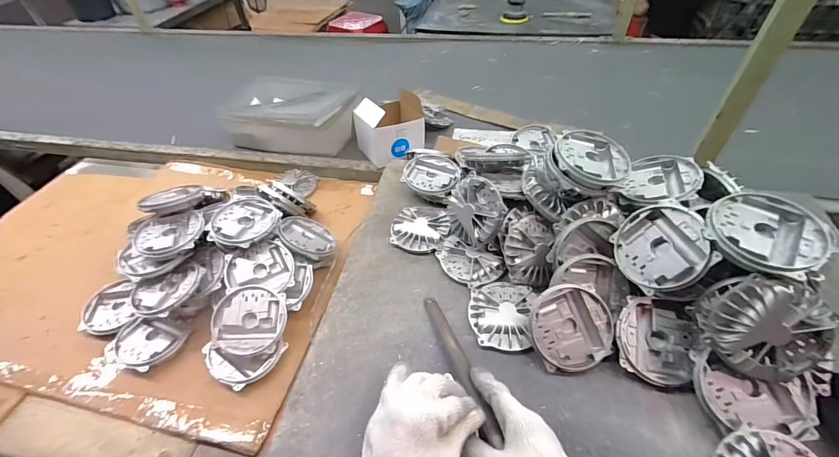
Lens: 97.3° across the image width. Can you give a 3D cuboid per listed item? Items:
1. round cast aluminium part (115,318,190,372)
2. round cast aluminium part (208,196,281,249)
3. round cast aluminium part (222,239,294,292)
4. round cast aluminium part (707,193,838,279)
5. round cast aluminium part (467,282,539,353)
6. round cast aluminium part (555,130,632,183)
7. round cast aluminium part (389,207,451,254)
[{"bbox_3d":[-0.448,0.189,0.611,0.108,0.024,0.091,15,50,18],"label":"round cast aluminium part"},{"bbox_3d":[-0.319,-0.015,0.664,0.121,0.019,0.109,23,52,24],"label":"round cast aluminium part"},{"bbox_3d":[-0.277,0.065,0.641,0.110,0.027,0.090,-1,72,-16],"label":"round cast aluminium part"},{"bbox_3d":[0.397,0.001,0.422,0.111,0.022,0.109,-2,46,2],"label":"round cast aluminium part"},{"bbox_3d":[0.120,0.123,0.546,0.090,0.018,0.109,2,44,12],"label":"round cast aluminium part"},{"bbox_3d":[0.259,-0.108,0.551,0.106,0.025,0.111,-2,46,2],"label":"round cast aluminium part"},{"bbox_3d":[0.002,-0.005,0.669,0.104,0.022,0.107,-2,46,2],"label":"round cast aluminium part"}]

